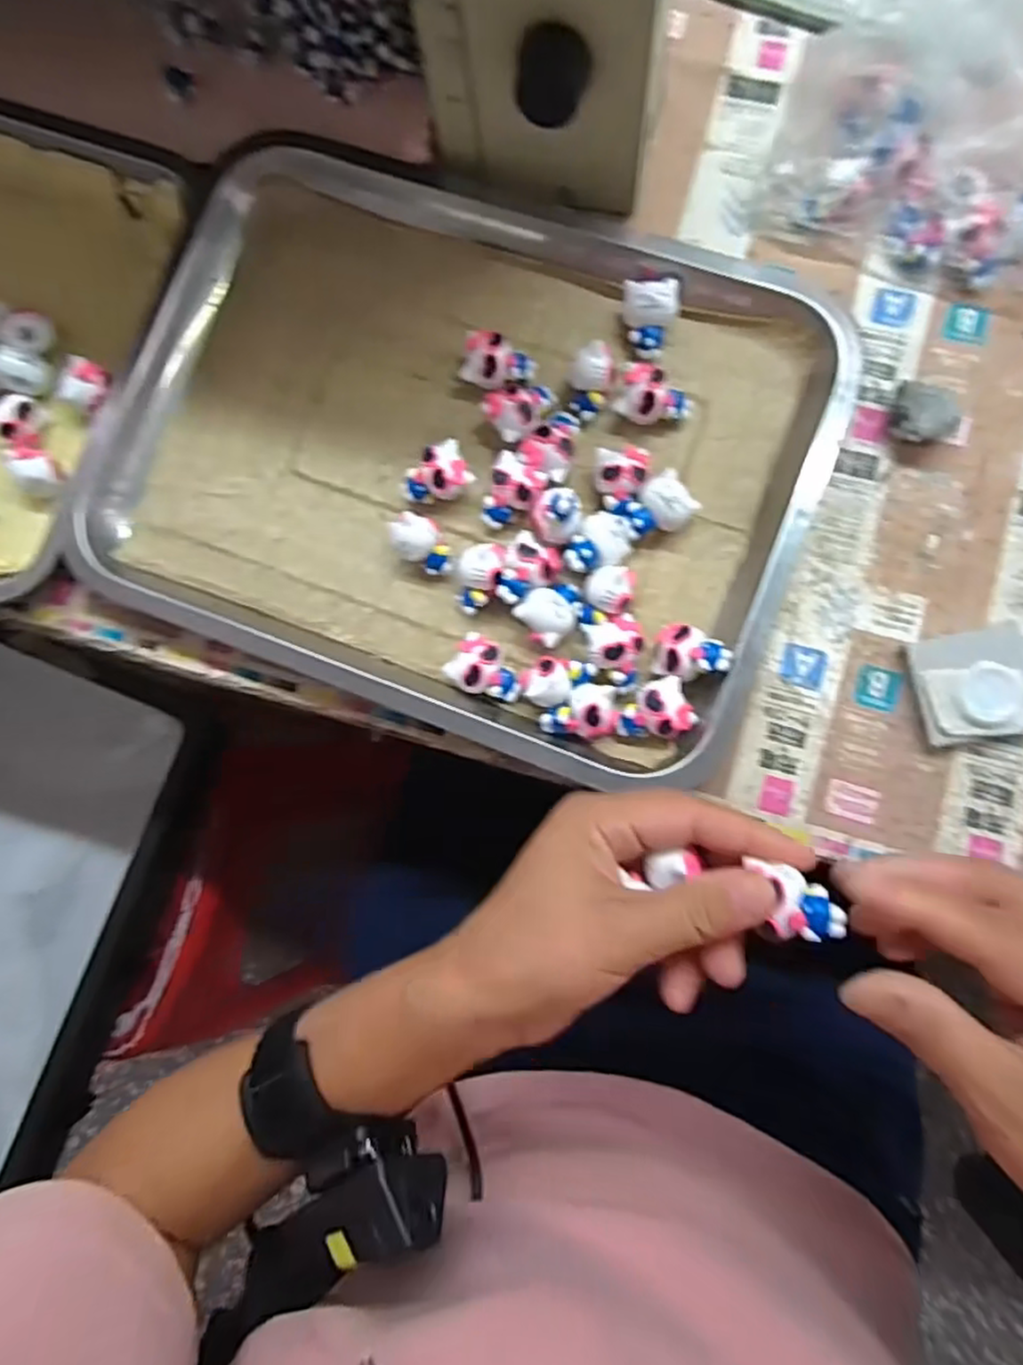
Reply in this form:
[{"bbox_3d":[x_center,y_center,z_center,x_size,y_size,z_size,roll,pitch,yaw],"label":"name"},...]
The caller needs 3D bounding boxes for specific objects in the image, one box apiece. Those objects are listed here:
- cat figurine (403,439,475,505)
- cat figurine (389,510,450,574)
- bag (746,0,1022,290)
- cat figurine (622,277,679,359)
[{"bbox_3d":[-0.038,-0.102,0.350,0.034,0.024,0.024,-30,82,2],"label":"cat figurine"},{"bbox_3d":[-0.043,-0.068,0.342,0.029,0.019,0.021,31,88,8],"label":"cat figurine"},{"bbox_3d":[0.206,-0.269,0.308,0.149,0.113,0.103,22,88,8],"label":"bag"},{"bbox_3d":[0.069,-0.181,0.347,0.026,0.018,0.033,3,86,7],"label":"cat figurine"}]

